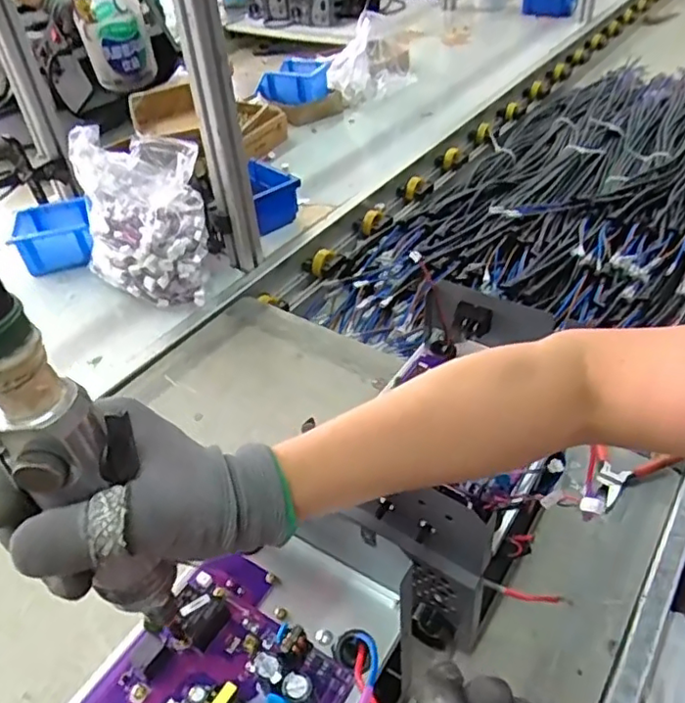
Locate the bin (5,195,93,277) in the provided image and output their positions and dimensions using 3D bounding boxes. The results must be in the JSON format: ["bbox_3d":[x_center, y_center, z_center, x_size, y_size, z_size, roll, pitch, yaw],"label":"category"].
[{"bbox_3d":[-0.456,-0.185,0.967,0.120,0.076,0.110,-13,42,-9],"label":"bin"}]

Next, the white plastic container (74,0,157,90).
[{"bbox_3d":[-0.225,-0.310,0.608,0.063,0.076,0.057,-15,42,-12],"label":"white plastic container"}]

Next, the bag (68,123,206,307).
[{"bbox_3d":[-0.276,-0.175,0.844,0.166,0.207,0.135,3,42,9],"label":"bag"}]

